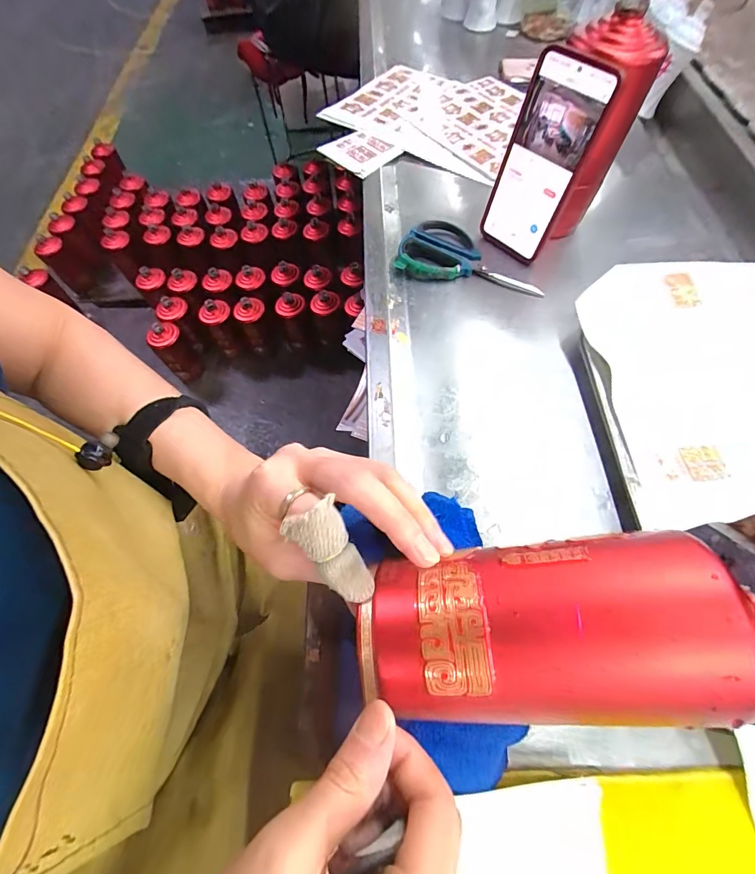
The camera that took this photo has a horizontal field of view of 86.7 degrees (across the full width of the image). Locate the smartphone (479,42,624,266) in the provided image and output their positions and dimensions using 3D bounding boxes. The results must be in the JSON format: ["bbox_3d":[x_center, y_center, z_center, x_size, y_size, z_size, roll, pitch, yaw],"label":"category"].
[{"bbox_3d":[0.162,-0.272,0.406,0.014,0.169,0.086,-32,66,-30],"label":"smartphone"}]

